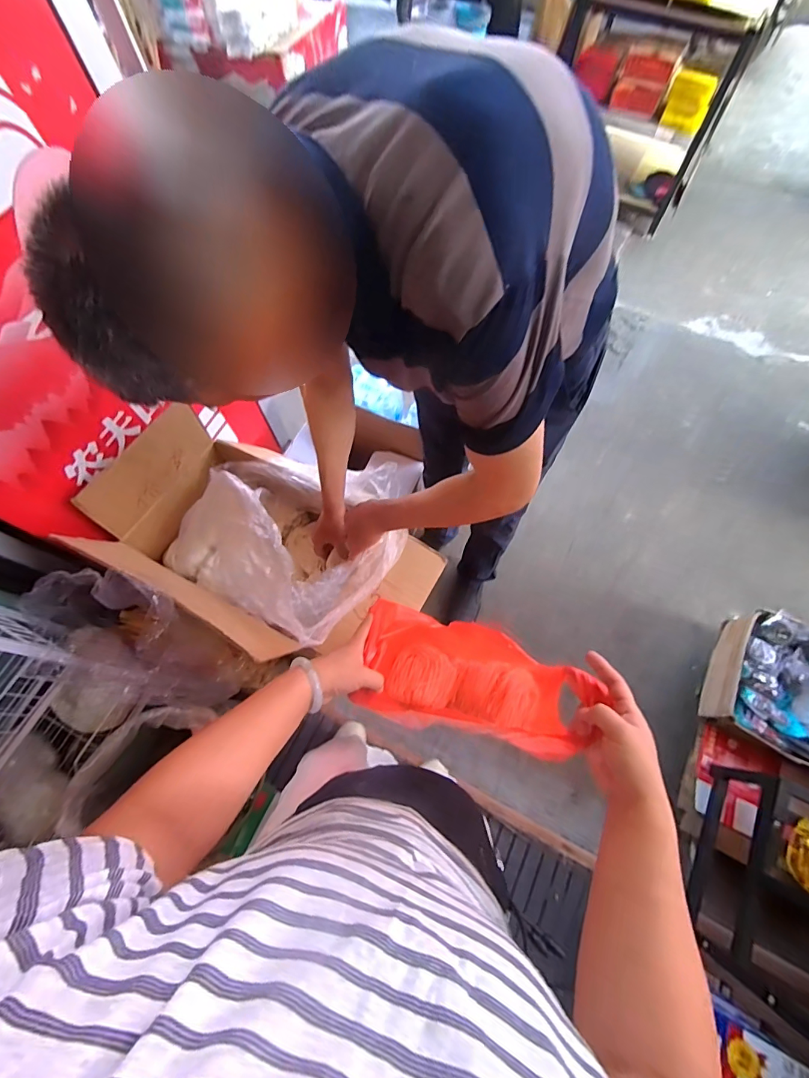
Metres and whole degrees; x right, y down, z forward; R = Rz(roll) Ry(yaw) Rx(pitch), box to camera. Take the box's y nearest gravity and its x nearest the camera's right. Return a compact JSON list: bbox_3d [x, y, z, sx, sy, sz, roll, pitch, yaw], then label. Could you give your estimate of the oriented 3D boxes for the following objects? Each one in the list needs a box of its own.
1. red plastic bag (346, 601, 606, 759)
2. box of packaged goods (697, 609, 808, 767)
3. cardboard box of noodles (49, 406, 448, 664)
[{"bbox_3d":[0.082,0.210,0.675,0.279,0.309,0.147,17,69,9],"label":"red plastic bag"},{"bbox_3d":[1.054,0.416,1.227,0.312,0.148,0.358,26,71,12],"label":"box of packaged goods"},{"bbox_3d":[-0.263,0.005,0.938,0.635,0.305,0.414,26,71,12],"label":"cardboard box of noodles"}]

